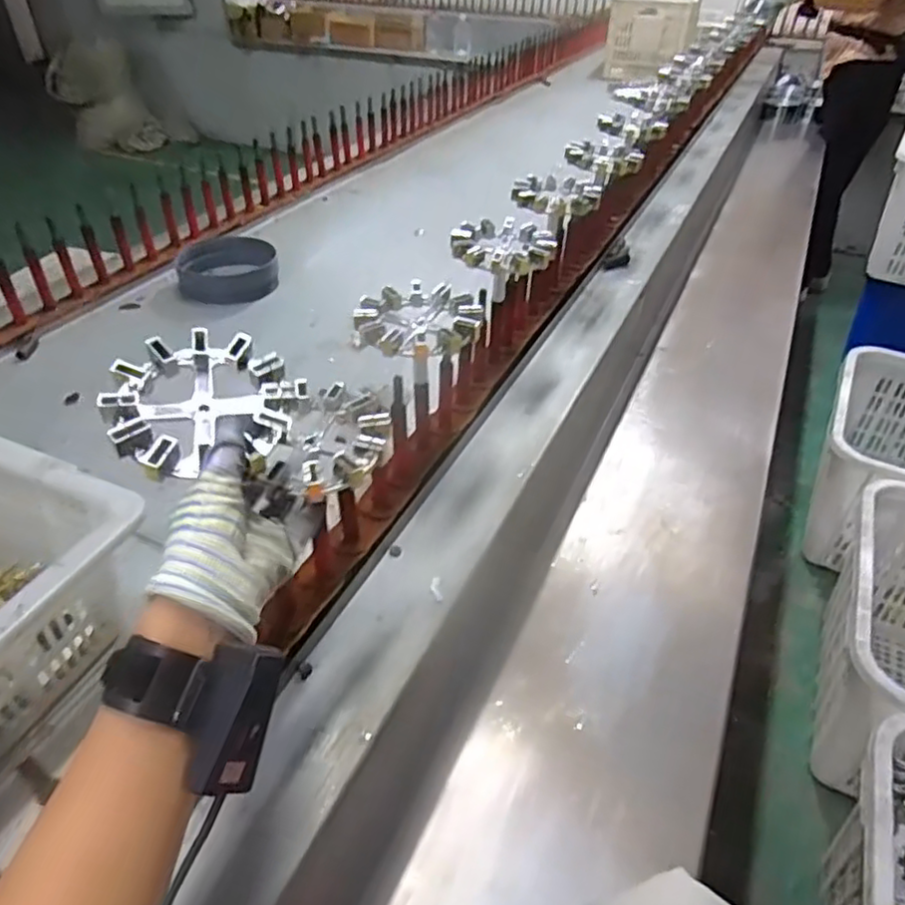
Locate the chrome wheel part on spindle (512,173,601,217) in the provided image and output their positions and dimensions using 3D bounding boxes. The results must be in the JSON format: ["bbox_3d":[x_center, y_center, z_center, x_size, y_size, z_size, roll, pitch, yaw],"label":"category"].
[{"bbox_3d":[0.152,-0.377,0.960,0.123,0.032,0.113,8,41,9],"label":"chrome wheel part on spindle"}]

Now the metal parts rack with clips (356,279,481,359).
[{"bbox_3d":[-0.034,-0.134,0.665,0.119,0.021,0.124,0,41,0],"label":"metal parts rack with clips"}]

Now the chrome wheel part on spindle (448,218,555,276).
[{"bbox_3d":[0.061,-0.251,0.804,0.113,0.024,0.127,-23,46,-24],"label":"chrome wheel part on spindle"}]

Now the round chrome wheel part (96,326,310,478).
[{"bbox_3d":[-0.176,-0.037,0.462,0.125,0.027,0.116,8,51,-10],"label":"round chrome wheel part"}]

